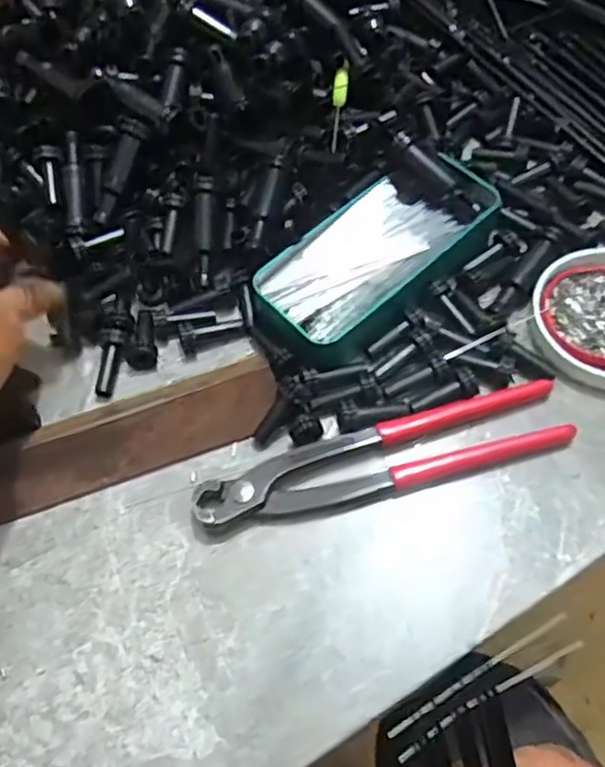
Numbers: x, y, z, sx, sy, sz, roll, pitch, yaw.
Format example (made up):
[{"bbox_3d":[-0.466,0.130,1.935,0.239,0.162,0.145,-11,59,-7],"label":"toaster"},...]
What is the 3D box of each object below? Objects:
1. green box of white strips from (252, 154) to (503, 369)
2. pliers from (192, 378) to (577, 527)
[{"bbox_3d":[0.042,-0.075,0.391,0.153,0.026,0.069,-41,65,-18],"label":"green box of white strips"},{"bbox_3d":[0.043,0.036,0.352,0.198,0.015,0.040,-16,60,-4],"label":"pliers"}]

